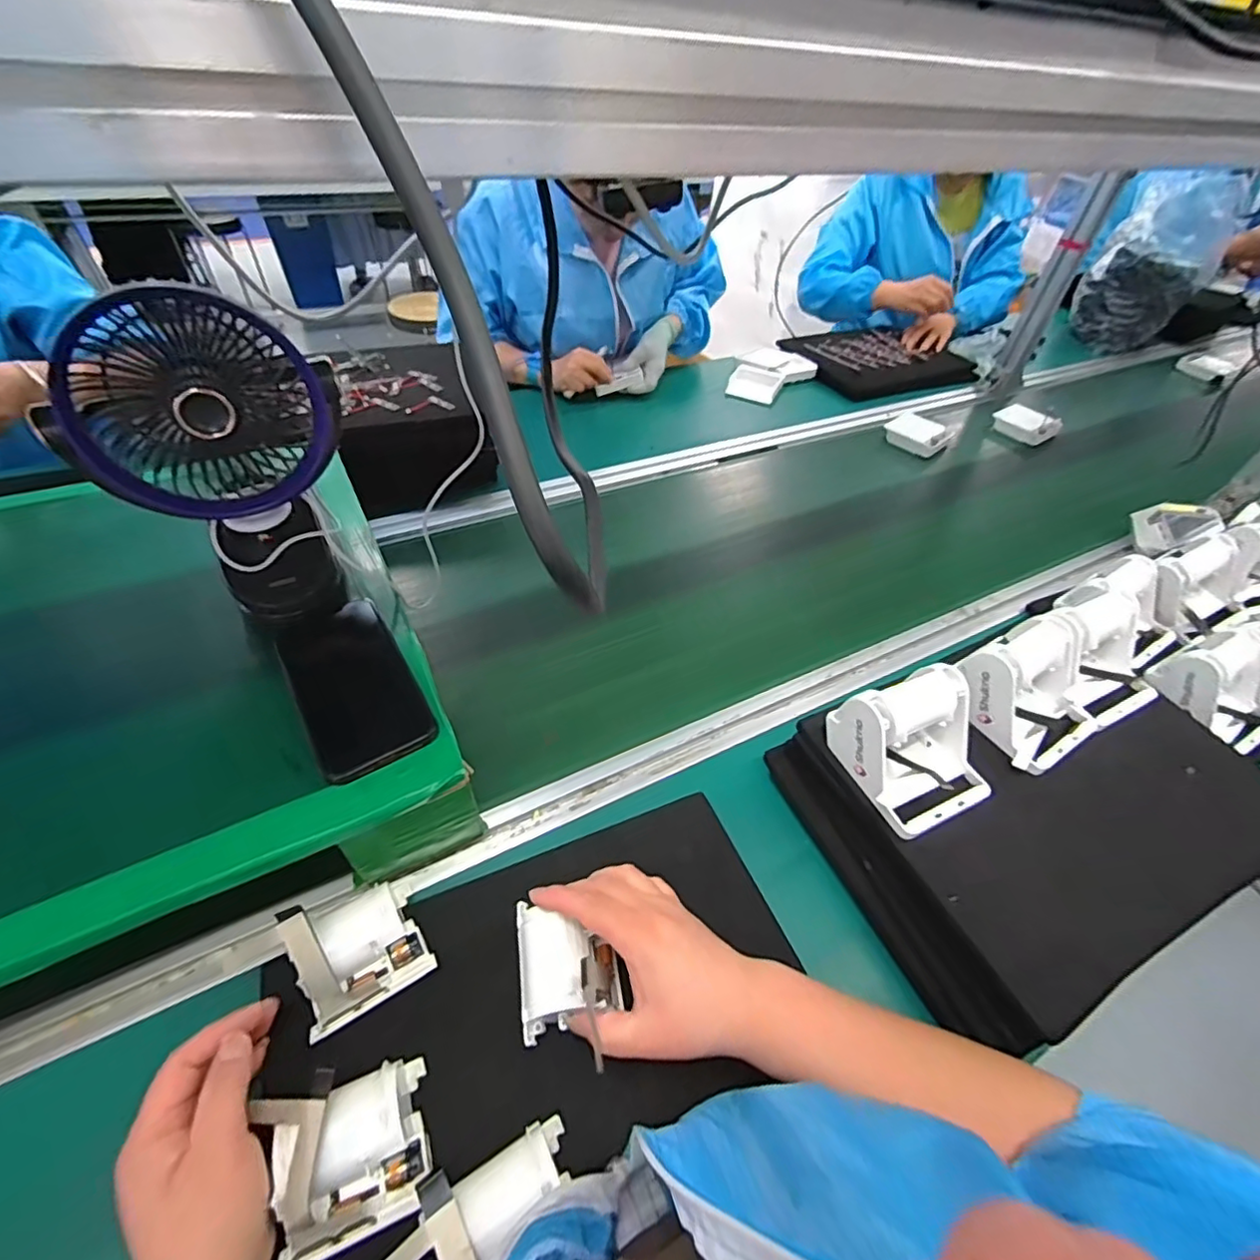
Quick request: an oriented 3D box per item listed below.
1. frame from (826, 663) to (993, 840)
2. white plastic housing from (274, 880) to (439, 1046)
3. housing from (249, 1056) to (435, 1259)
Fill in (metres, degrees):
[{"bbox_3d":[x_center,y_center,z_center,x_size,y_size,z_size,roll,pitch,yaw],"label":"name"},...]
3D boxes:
[{"bbox_3d":[0.230,0.088,0.443,0.099,0.076,0.099,-16,51,-19],"label":"frame"},{"bbox_3d":[-0.181,0.209,0.377,0.075,0.056,0.066,-26,55,-26],"label":"white plastic housing"},{"bbox_3d":[-0.155,0.290,0.315,0.075,0.046,0.072,-14,51,-17],"label":"housing"}]

